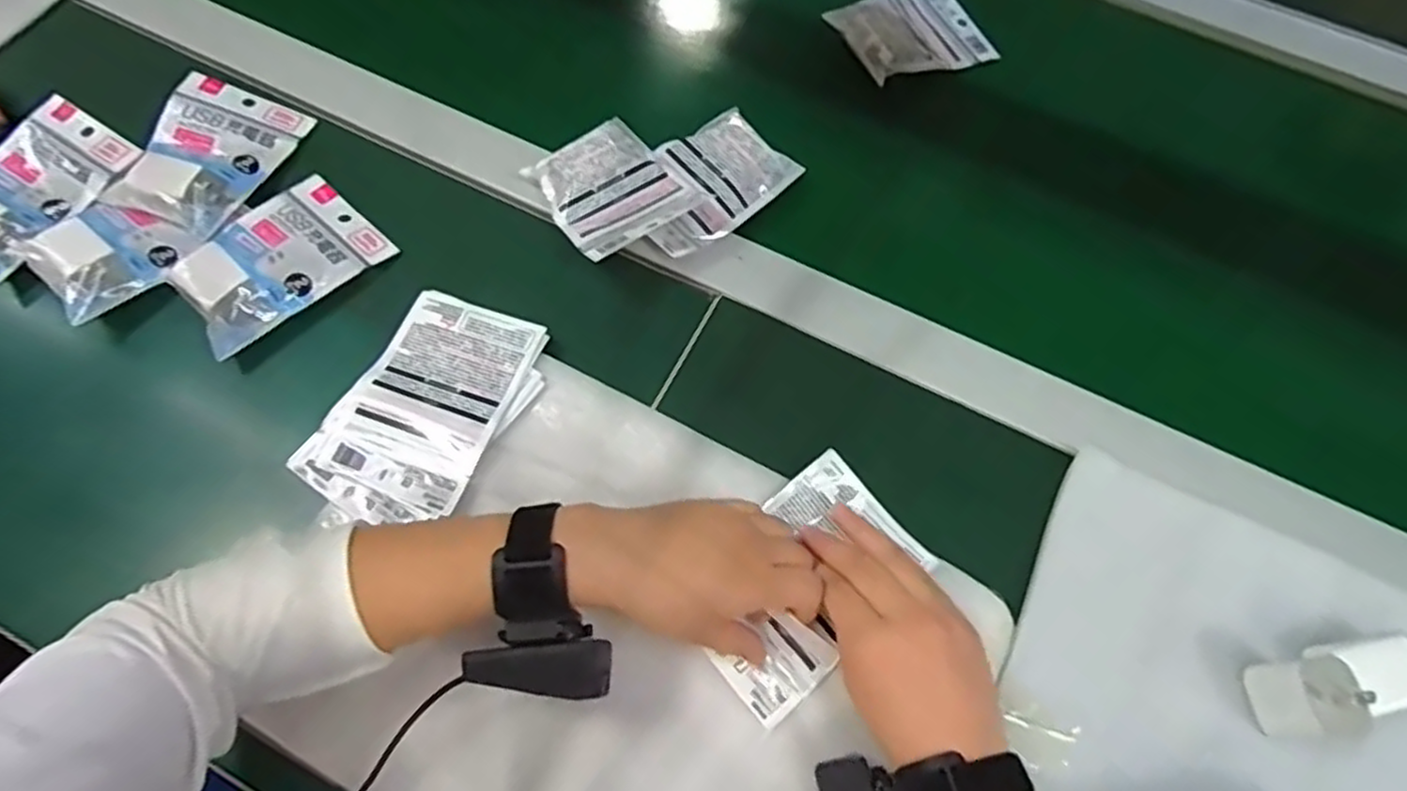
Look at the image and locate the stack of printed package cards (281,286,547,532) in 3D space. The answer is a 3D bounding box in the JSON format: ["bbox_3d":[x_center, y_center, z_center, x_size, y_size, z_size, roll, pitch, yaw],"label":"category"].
[{"bbox_3d":[-0.182,0.010,0.488,0.108,0.014,0.166,28,69,10],"label":"stack of printed package cards"}]

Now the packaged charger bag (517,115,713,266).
[{"bbox_3d":[-0.064,-0.152,0.542,0.096,0.030,0.110,-33,72,-15],"label":"packaged charger bag"}]

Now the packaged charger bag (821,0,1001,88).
[{"bbox_3d":[0.186,-0.315,0.647,0.129,0.029,0.089,-23,70,-11],"label":"packaged charger bag"}]

